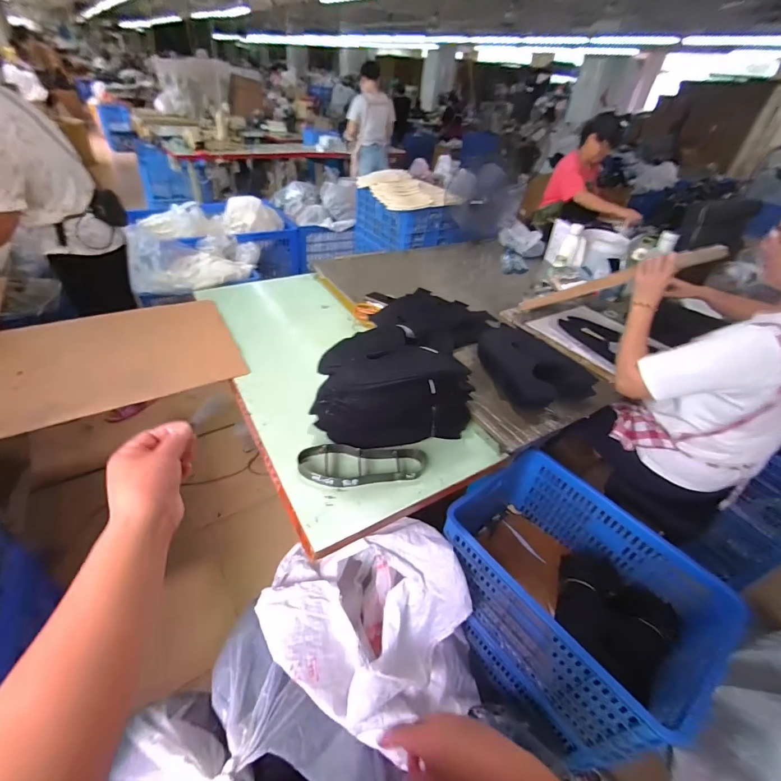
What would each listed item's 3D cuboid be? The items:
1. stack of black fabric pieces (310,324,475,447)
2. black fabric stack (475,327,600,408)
[{"bbox_3d":[0.009,-0.013,0.939,0.364,0.213,0.185,-9,43,-18],"label":"stack of black fabric pieces"},{"bbox_3d":[0.422,-0.096,1.164,0.261,0.086,0.353,-2,41,-11],"label":"black fabric stack"}]

